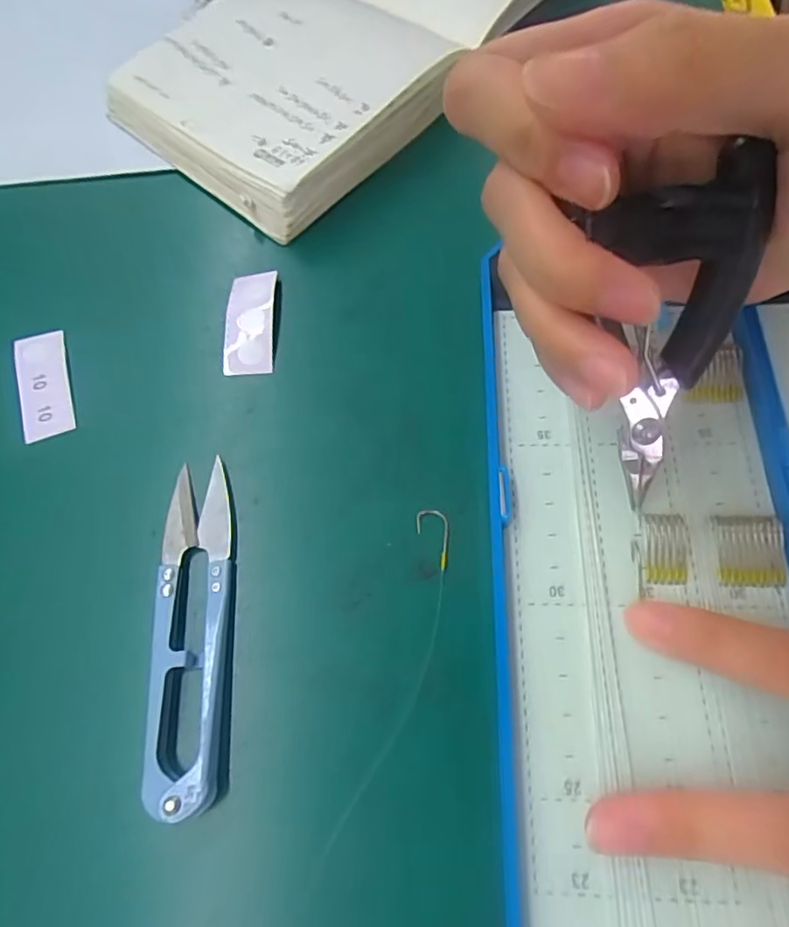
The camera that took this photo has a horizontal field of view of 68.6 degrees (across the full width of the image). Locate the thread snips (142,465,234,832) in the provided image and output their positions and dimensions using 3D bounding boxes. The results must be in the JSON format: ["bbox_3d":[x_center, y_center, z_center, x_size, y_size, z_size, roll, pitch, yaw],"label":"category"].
[{"bbox_3d":[-0.061,0.047,0.172,0.023,0.012,0.099,-7,66,0],"label":"thread snips"}]

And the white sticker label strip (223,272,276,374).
[{"bbox_3d":[-0.055,-0.055,0.221,0.018,0.005,0.046,-3,66,1],"label":"white sticker label strip"}]

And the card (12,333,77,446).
[{"bbox_3d":[-0.132,-0.031,0.217,0.018,0.004,0.046,-20,67,-6],"label":"card"}]

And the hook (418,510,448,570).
[{"bbox_3d":[0.013,0.024,0.183,0.010,0.004,0.020,-4,68,1],"label":"hook"}]

